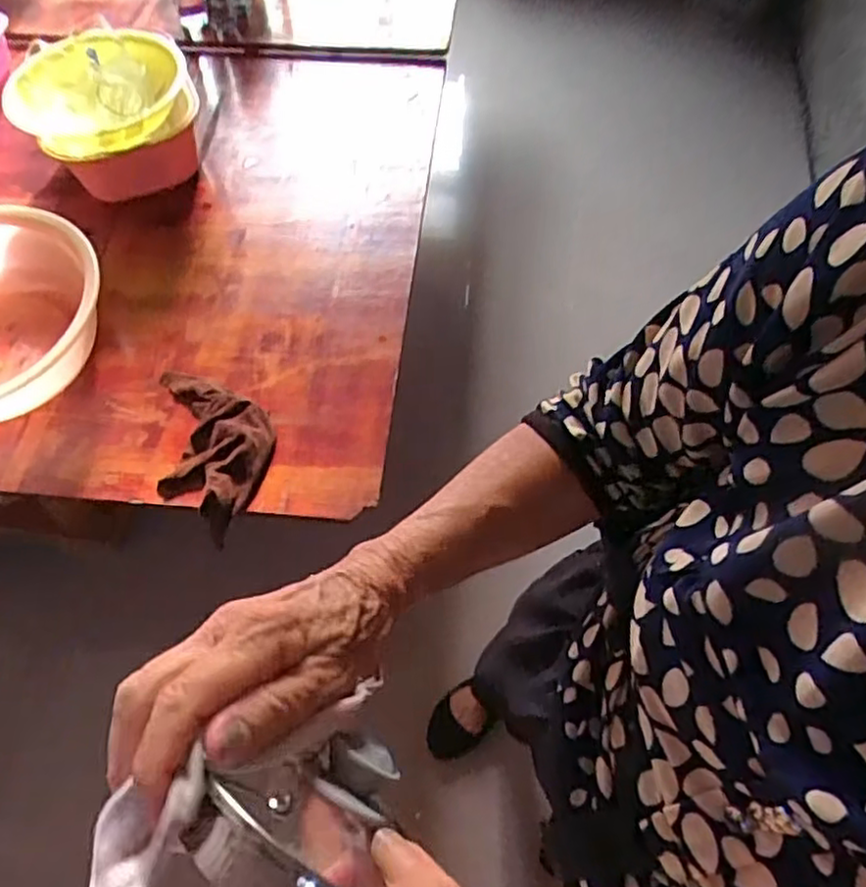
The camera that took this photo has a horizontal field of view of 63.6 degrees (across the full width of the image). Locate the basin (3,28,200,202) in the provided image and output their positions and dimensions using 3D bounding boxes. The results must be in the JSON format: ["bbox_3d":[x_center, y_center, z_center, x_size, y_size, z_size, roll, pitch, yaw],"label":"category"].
[{"bbox_3d":[-0.470,-0.479,1.039,0.259,0.161,0.206,-4,61,0],"label":"basin"}]

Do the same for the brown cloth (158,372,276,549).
[{"bbox_3d":[-0.295,-0.004,0.865,0.207,0.036,0.163,25,65,15],"label":"brown cloth"}]

